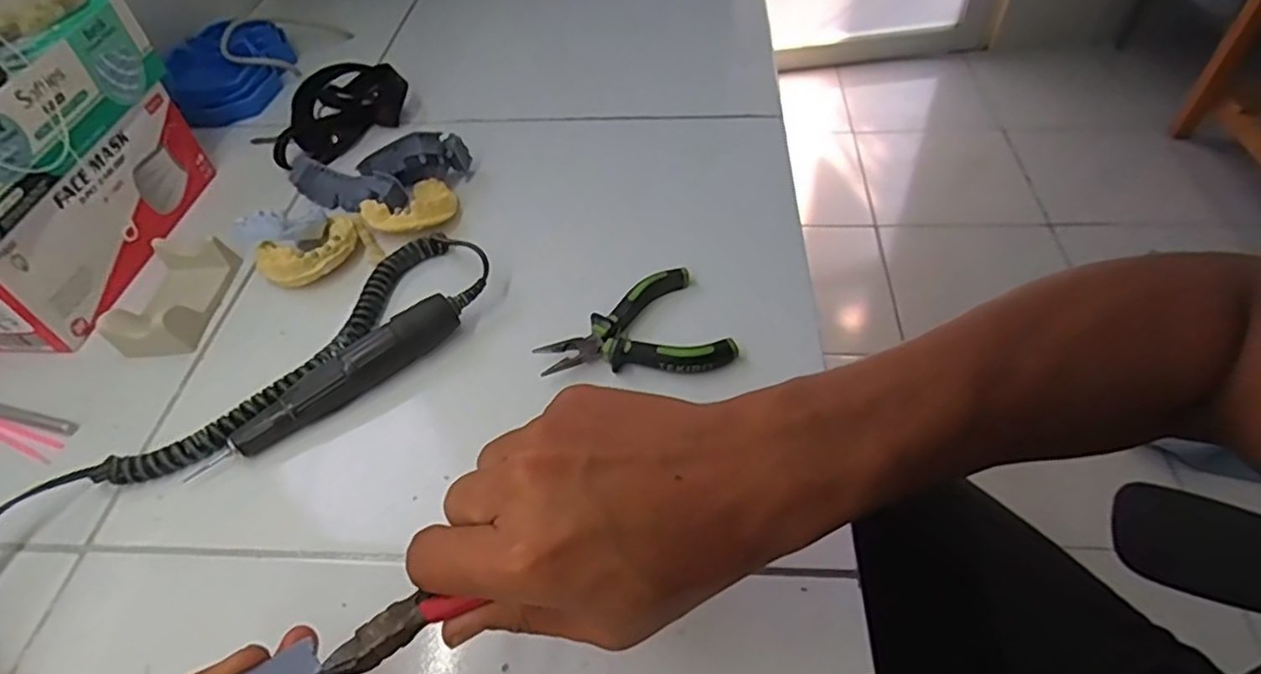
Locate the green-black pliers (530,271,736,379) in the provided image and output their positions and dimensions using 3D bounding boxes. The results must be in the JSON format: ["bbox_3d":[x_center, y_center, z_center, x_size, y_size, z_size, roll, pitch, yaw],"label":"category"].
[{"bbox_3d":[-0.001,-0.001,0.429,0.112,0.017,0.081,-17,51,-11],"label":"green-black pliers"}]

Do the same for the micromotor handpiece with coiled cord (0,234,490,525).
[{"bbox_3d":[-0.236,0.032,0.409,0.332,0.029,0.094,-33,55,-22],"label":"micromotor handpiece with coiled cord"}]

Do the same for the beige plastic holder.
[{"bbox_3d":[-0.318,-0.029,0.469,0.050,0.032,0.096,0,50,4],"label":"beige plastic holder"}]

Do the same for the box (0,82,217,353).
[{"bbox_3d":[-0.419,-0.091,0.492,0.114,0.088,0.201,-1,50,3],"label":"box"}]

